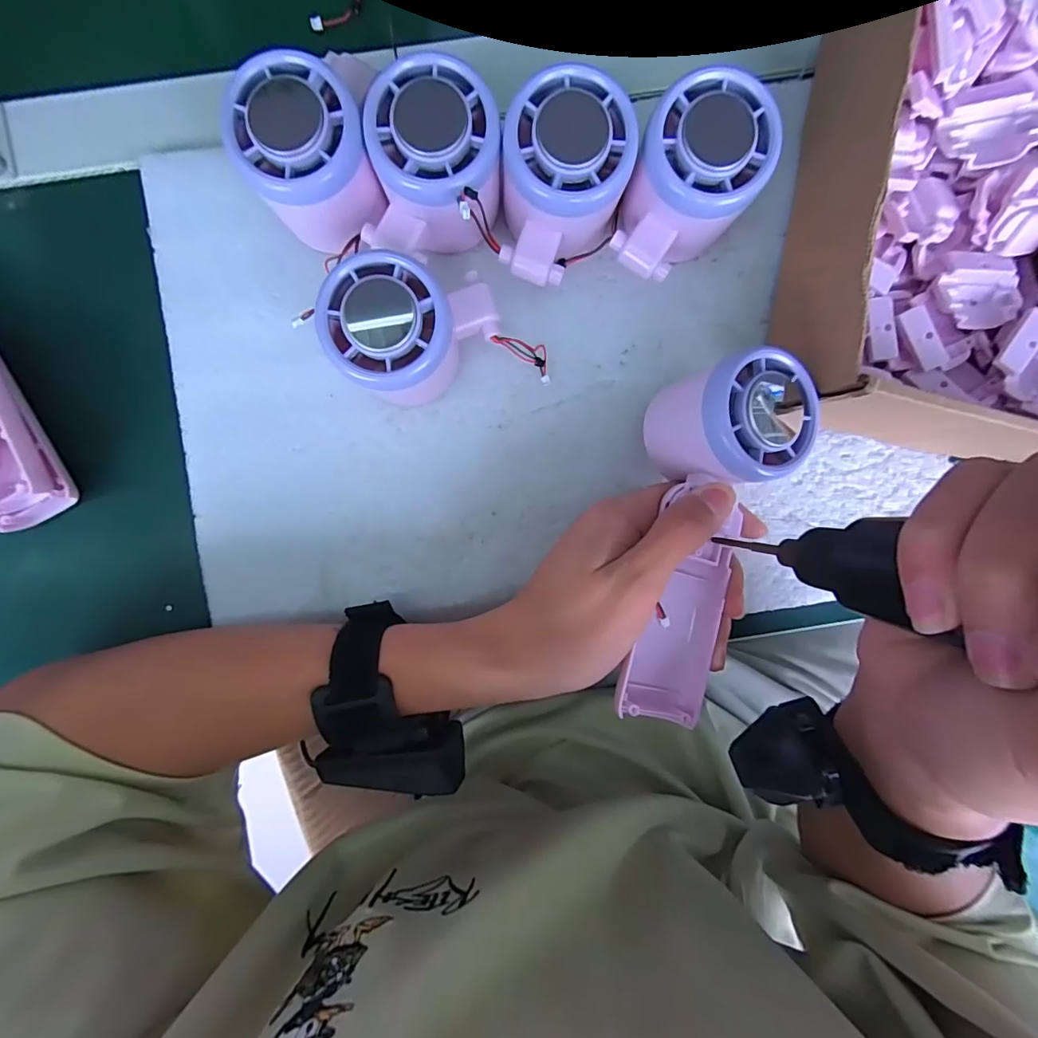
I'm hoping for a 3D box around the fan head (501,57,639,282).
[{"bbox_3d":[0.019,-0.146,0.222,0.052,0.057,0.071,11,93,-1],"label":"fan head"}]

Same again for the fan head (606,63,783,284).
[{"bbox_3d":[0.074,-0.147,0.224,0.052,0.057,0.071,36,92,-2],"label":"fan head"}]

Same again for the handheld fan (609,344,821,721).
[{"bbox_3d":[0.084,0.010,0.216,0.059,0.043,0.160,11,93,-1],"label":"handheld fan"}]

